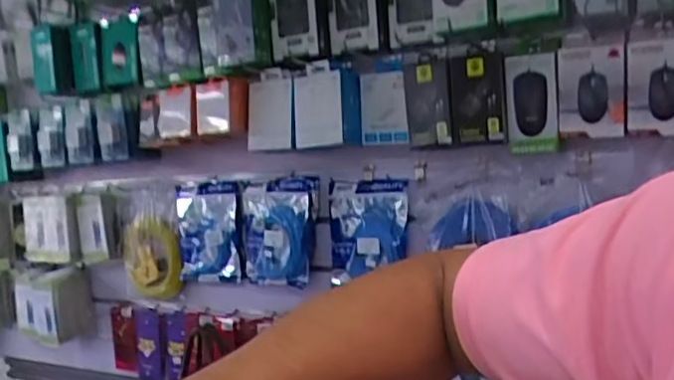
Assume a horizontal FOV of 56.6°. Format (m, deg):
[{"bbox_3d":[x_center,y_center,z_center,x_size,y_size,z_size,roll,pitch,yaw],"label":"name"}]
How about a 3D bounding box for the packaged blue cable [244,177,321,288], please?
[{"bbox_3d":[-0.128,0.086,1.296,0.171,0.237,0.040,6,13,16],"label":"packaged blue cable"}]

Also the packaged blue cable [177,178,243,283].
[{"bbox_3d":[-0.278,0.094,1.369,0.184,0.225,0.022,2,10,28],"label":"packaged blue cable"}]

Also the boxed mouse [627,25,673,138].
[{"bbox_3d":[0.500,-0.171,0.959,0.103,0.170,0.047,1,-4,41],"label":"boxed mouse"}]

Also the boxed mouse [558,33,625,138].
[{"bbox_3d":[0.418,-0.167,1.030,0.100,0.152,0.058,-3,4,25],"label":"boxed mouse"}]

